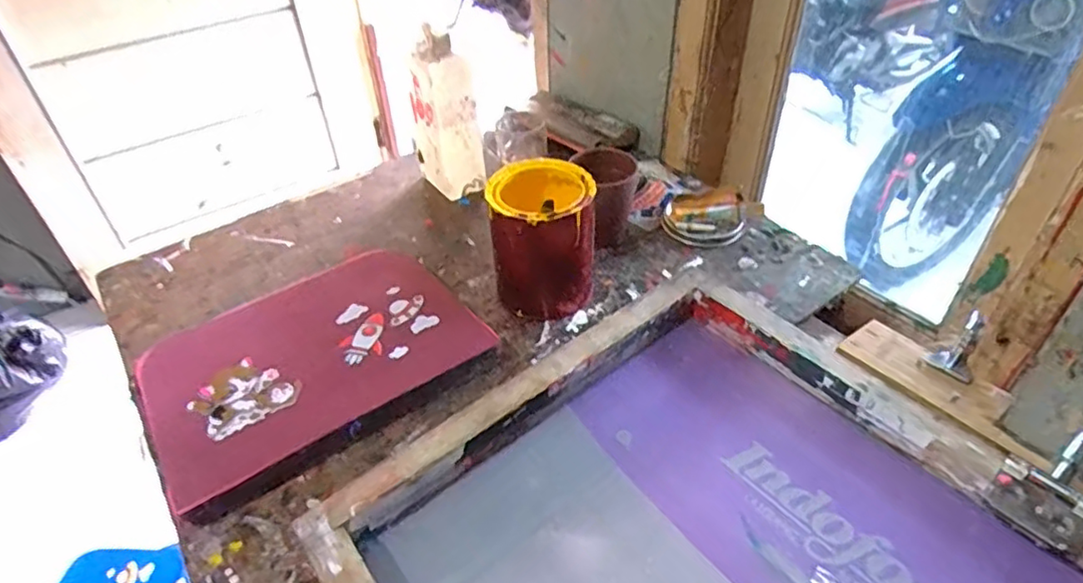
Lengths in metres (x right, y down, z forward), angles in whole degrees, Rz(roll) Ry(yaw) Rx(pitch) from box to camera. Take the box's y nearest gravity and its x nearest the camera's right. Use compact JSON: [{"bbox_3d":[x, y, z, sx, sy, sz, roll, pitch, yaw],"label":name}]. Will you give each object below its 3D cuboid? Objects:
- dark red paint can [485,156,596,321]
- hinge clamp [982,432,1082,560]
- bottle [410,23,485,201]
[{"bbox_3d":[0.002,-0.060,0.693,0.107,0.137,0.106,-1,41,1],"label":"dark red paint can"},{"bbox_3d":[0.385,0.139,0.472,0.112,0.034,0.065,-31,48,-29],"label":"hinge clamp"},{"bbox_3d":[-0.132,-0.238,0.860,0.093,0.224,0.068,4,42,6],"label":"bottle"}]

